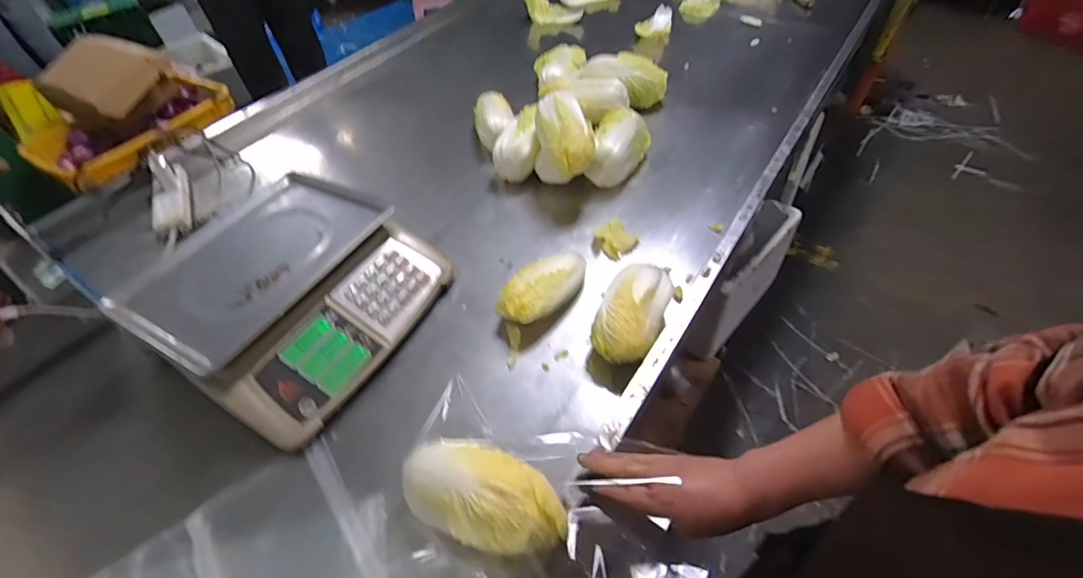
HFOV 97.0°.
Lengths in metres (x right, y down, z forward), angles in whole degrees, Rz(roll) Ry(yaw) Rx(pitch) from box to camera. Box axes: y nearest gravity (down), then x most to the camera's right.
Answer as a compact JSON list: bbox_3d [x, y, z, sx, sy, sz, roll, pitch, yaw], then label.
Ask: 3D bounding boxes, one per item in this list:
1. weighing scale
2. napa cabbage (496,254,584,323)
[{"bbox_3d":[-0.371,-0.002,0.703,0.364,0.108,0.332,22,55,23],"label":"weighing scale"},{"bbox_3d":[0.004,0.002,0.693,0.078,0.053,0.145,31,59,29],"label":"napa cabbage"}]

